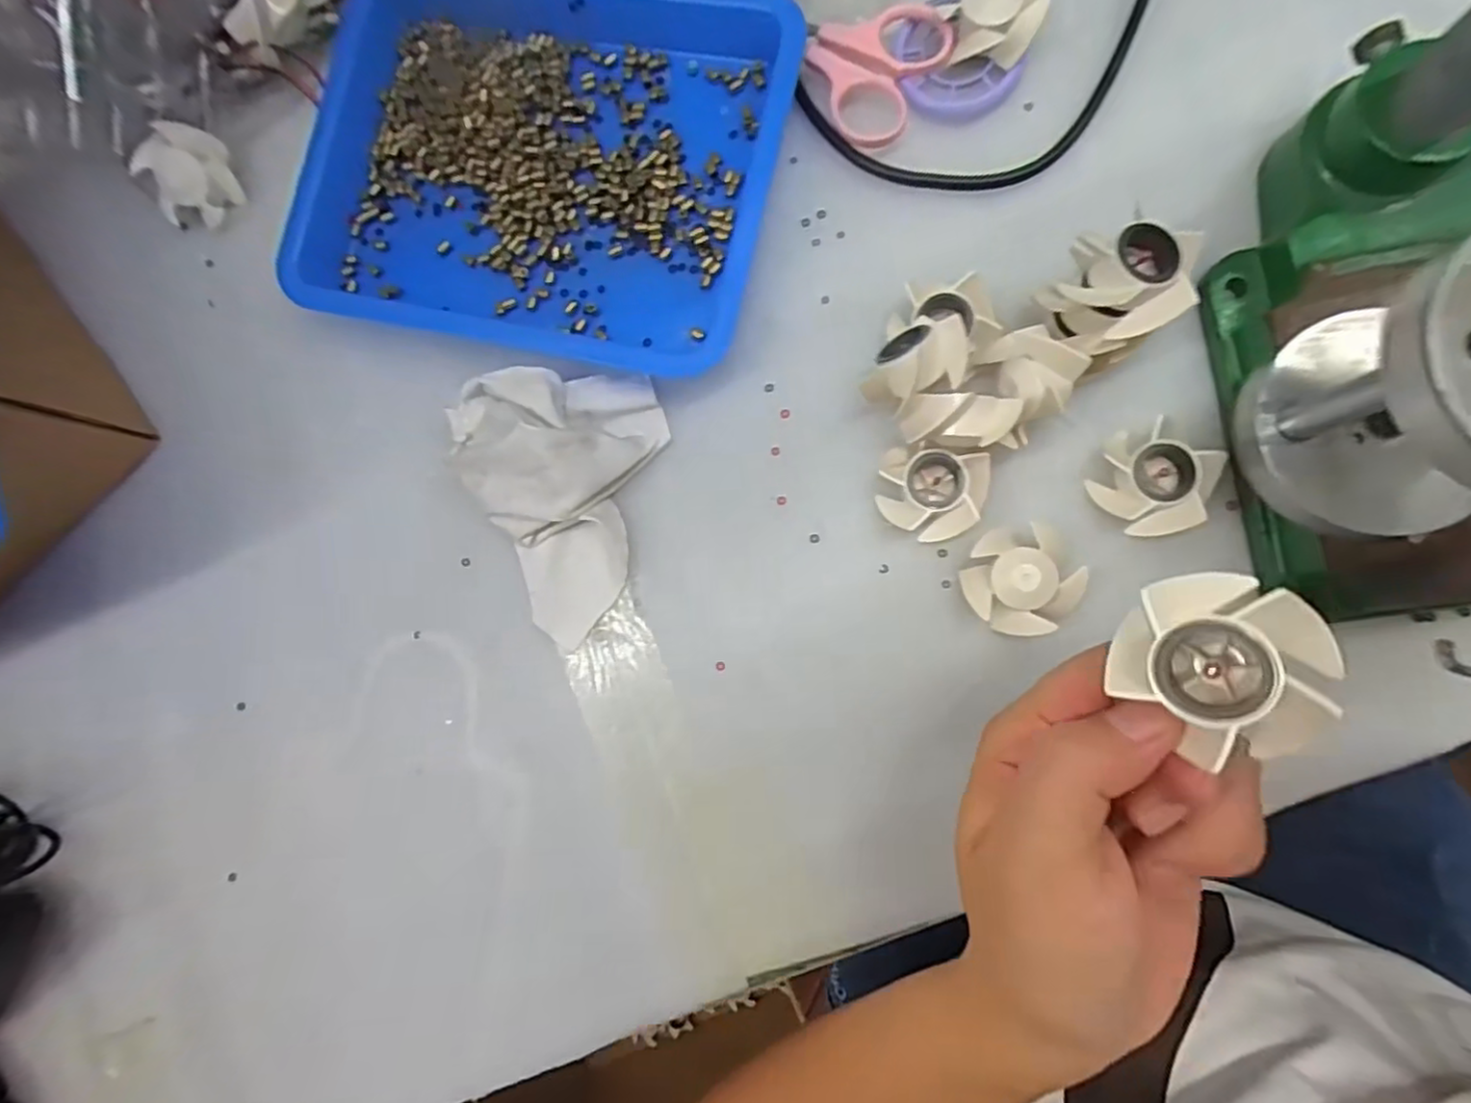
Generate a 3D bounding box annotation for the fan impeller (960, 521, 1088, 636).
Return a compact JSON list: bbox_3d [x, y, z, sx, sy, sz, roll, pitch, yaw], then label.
[{"bbox_3d":[0.115,0.010,0.266,0.041,0.021,0.045,0,86,7],"label":"fan impeller"}]

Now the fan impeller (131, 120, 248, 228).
[{"bbox_3d":[-0.272,-0.187,0.328,0.044,0.030,0.044,0,86,7],"label":"fan impeller"}]

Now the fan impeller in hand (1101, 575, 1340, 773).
[{"bbox_3d":[0.117,0.026,0.158,0.040,0.020,0.040,-2,87,45],"label":"fan impeller in hand"}]

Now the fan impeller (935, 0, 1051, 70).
[{"bbox_3d":[0.108,-0.227,0.281,0.040,0.022,0.035,-5,86,6],"label":"fan impeller"}]

